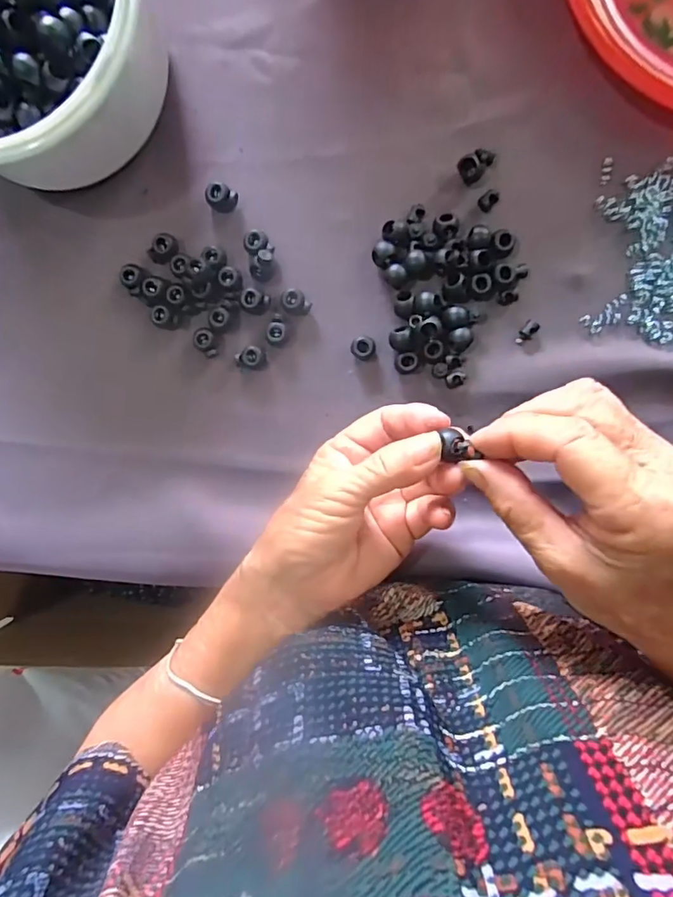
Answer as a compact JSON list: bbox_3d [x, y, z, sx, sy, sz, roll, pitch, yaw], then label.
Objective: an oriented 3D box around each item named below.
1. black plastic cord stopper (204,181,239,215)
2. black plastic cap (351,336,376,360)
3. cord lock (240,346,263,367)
[{"bbox_3d":[-0.072,-0.157,0.314,0.017,0.010,0.015,30,98,0],"label":"black plastic cord stopper"},{"bbox_3d":[0.017,-0.064,0.319,0.015,0.010,0.014,1,97,4],"label":"black plastic cap"},{"bbox_3d":[-0.054,-0.059,0.324,0.013,0.010,0.013,1,97,4],"label":"cord lock"}]

